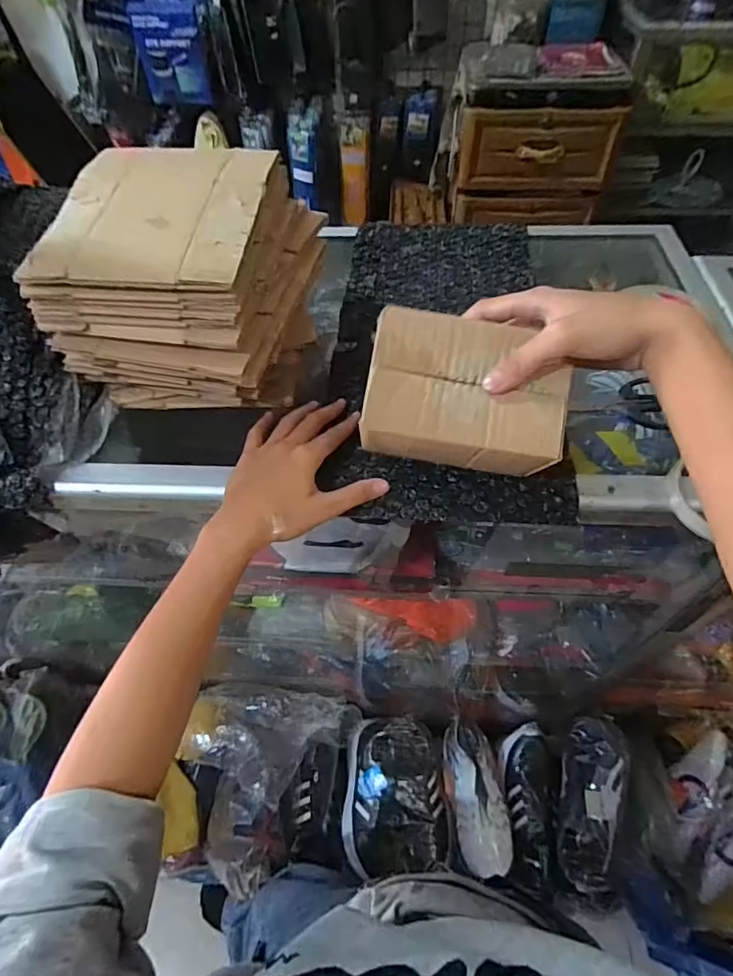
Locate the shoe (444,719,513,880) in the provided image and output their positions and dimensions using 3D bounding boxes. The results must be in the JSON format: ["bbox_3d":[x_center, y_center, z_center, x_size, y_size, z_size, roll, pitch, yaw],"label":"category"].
[{"bbox_3d":[0.211,0.570,0.936,0.104,0.094,0.242,-5,54,-2],"label":"shoe"}]

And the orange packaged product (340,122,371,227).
[{"bbox_3d":[-0.037,-1.052,1.695,0.094,0.285,0.025,1,42,1],"label":"orange packaged product"}]

